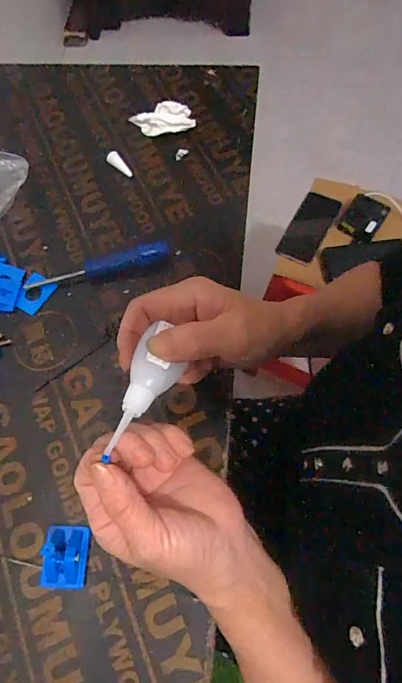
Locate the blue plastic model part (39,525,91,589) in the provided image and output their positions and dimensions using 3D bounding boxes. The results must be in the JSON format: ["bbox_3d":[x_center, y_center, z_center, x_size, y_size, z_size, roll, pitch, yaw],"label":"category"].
[{"bbox_3d":[-0.109,0.173,0.336,0.037,0.007,0.045,1,68,3],"label":"blue plastic model part"}]

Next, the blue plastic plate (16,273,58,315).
[{"bbox_3d":[-0.172,-0.050,0.431,0.031,0.004,0.041,27,72,13],"label":"blue plastic plate"}]

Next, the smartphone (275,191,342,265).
[{"bbox_3d":[0.215,-0.228,0.838,0.079,0.013,0.168,23,70,19],"label":"smartphone"}]

